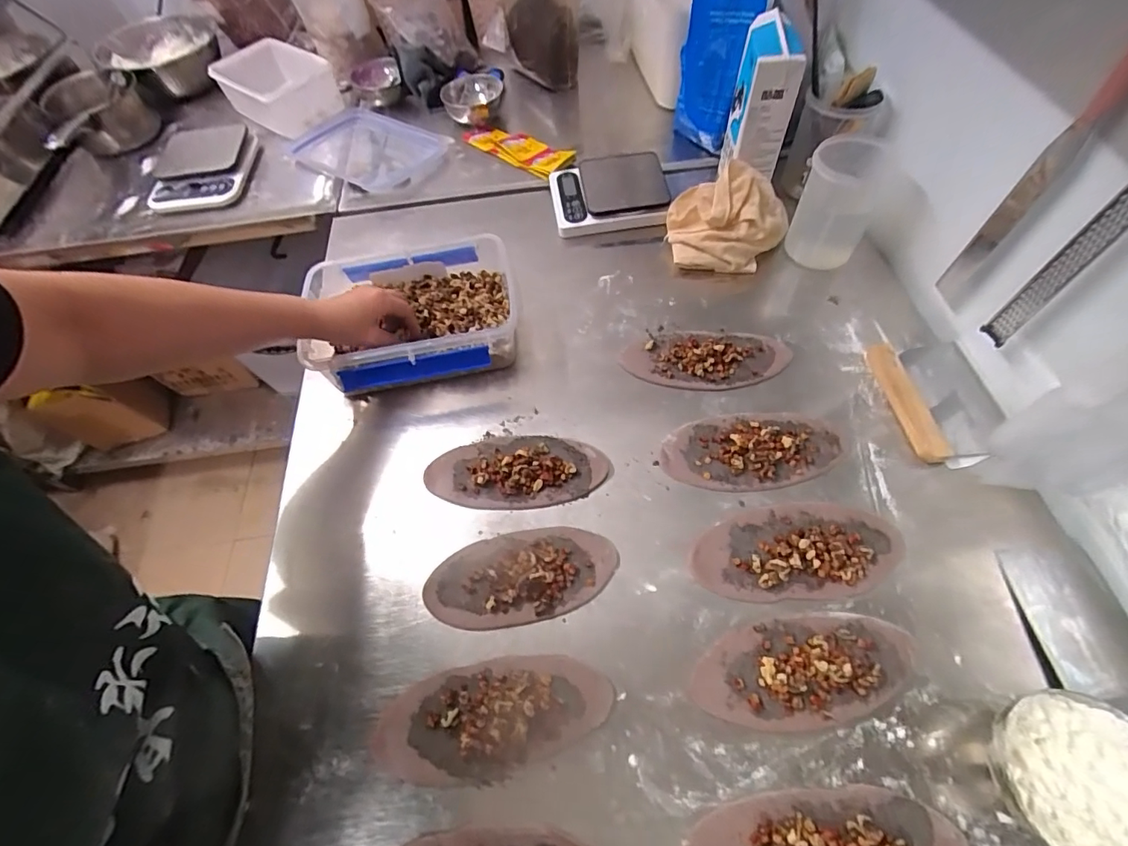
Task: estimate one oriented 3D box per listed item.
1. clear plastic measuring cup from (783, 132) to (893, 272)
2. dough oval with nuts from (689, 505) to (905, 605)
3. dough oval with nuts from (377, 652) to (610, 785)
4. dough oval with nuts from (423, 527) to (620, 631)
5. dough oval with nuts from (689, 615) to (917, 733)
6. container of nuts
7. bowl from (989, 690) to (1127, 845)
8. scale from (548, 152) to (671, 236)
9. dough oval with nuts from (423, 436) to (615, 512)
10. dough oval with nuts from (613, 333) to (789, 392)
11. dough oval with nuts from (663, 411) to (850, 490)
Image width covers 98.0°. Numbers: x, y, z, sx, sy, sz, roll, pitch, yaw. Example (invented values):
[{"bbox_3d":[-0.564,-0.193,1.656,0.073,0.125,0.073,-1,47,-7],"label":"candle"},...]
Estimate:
[{"bbox_3d":[0.373,-0.296,0.663,0.093,0.143,0.101,32,66,21],"label":"clear plastic measuring cup"},{"bbox_3d":[0.229,0.126,0.483,0.199,0.016,0.091,-5,59,2],"label":"dough oval with nuts"},{"bbox_3d":[-0.062,0.256,0.426,0.204,0.017,0.088,-10,59,-2],"label":"dough oval with nuts"},{"bbox_3d":[-0.042,0.150,0.488,0.188,0.018,0.087,-10,59,-2],"label":"dough oval with nuts"},{"bbox_3d":[0.212,0.217,0.430,0.193,0.020,0.085,-9,59,-1],"label":"dough oval with nuts"},{"bbox_3d":[-0.185,-0.136,0.623,0.248,0.078,0.198,-15,59,-4],"label":"container of nuts"},{"bbox_3d":[0.378,0.268,0.366,0.110,0.053,0.113,-2,59,3],"label":"bowl"},{"bbox_3d":[0.067,-0.355,0.765,0.176,0.047,0.134,-2,59,3],"label":"scale"},{"bbox_3d":[-0.051,0.052,0.549,0.202,0.020,0.084,-1,59,4],"label":"dough oval with nuts"},{"bbox_3d":[0.177,-0.082,0.611,0.201,0.018,0.086,2,59,6],"label":"dough oval with nuts"},{"bbox_3d":[0.208,0.029,0.543,0.194,0.014,0.087,-7,59,0],"label":"dough oval with nuts"}]

